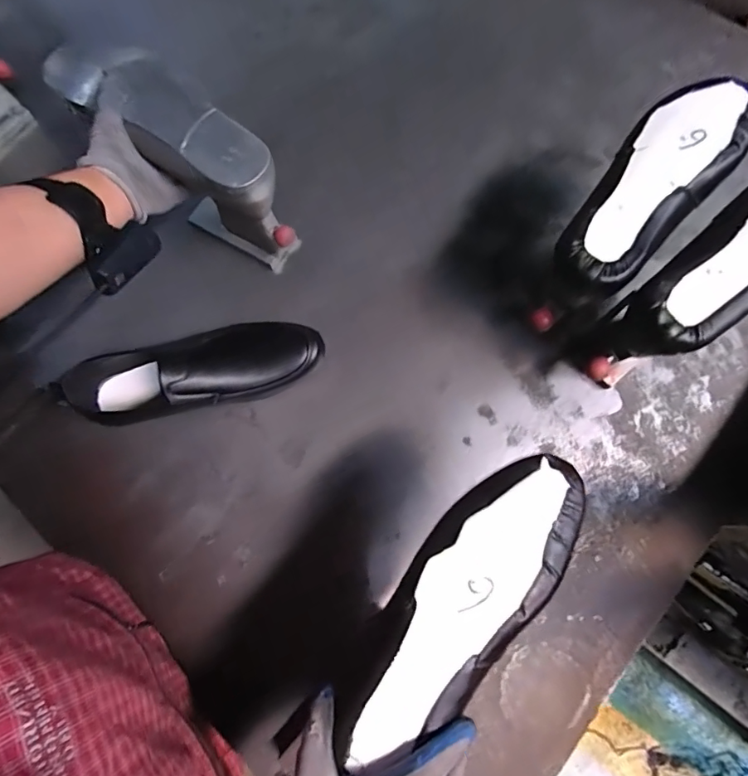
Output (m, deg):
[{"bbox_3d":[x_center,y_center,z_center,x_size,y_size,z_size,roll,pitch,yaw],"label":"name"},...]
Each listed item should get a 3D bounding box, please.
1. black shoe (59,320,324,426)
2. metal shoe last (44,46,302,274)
[{"bbox_3d":[-0.203,-0.018,0.564,0.285,0.082,0.091,-12,75,-3],"label":"black shoe"},{"bbox_3d":[-0.214,-0.253,0.564,0.249,0.193,0.088,38,77,12],"label":"metal shoe last"}]

